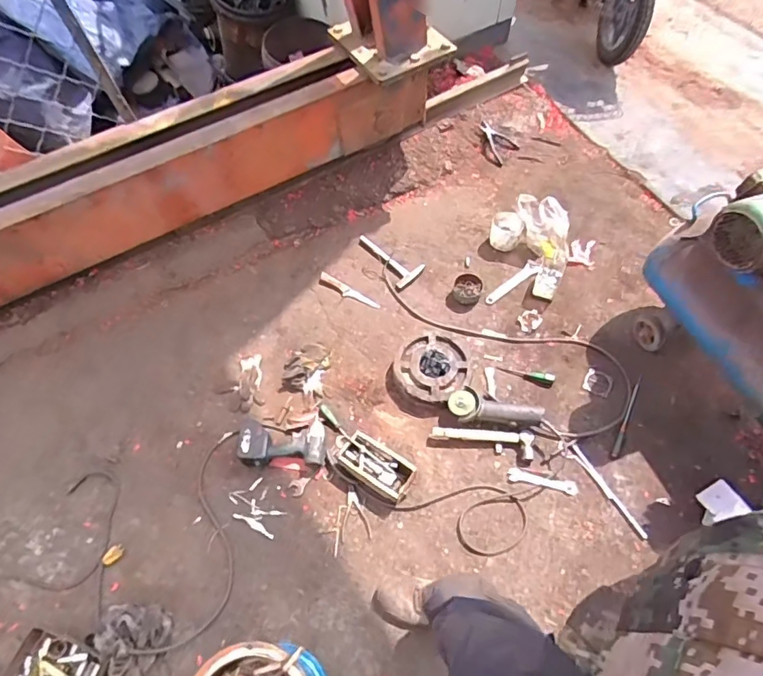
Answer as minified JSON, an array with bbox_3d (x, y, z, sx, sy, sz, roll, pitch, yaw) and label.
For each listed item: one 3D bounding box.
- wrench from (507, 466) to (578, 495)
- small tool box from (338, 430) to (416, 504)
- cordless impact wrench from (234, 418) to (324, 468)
[{"bbox_3d":[0.452,0.399,1.429,0.188,0.007,0.039,11,61,8],"label":"wrench"},{"bbox_3d":[-0.011,0.363,1.441,0.212,0.055,0.113,30,65,18],"label":"small tool box"},{"bbox_3d":[-0.290,0.304,1.493,0.250,0.073,0.134,-2,60,1],"label":"cordless impact wrench"}]

